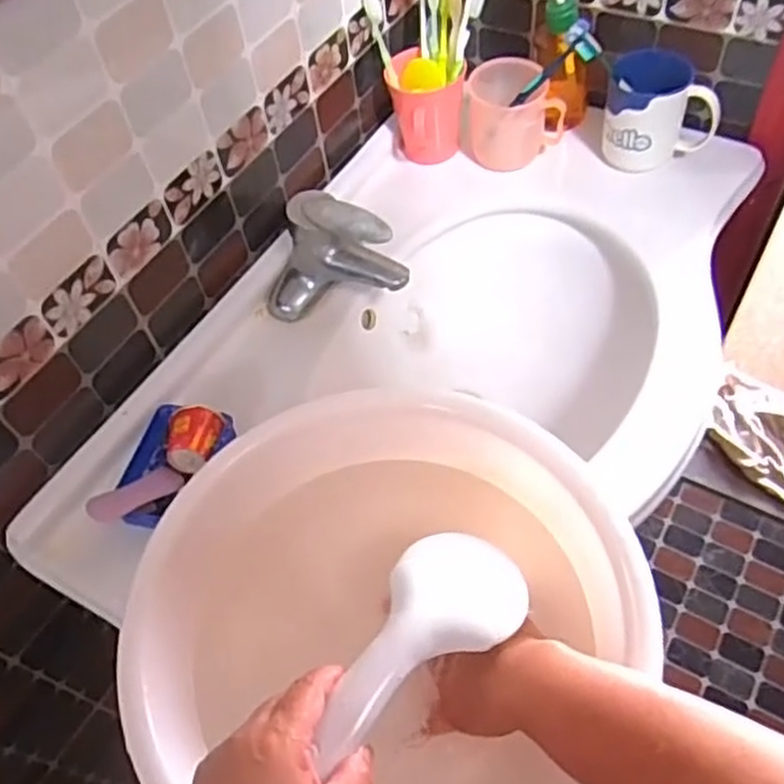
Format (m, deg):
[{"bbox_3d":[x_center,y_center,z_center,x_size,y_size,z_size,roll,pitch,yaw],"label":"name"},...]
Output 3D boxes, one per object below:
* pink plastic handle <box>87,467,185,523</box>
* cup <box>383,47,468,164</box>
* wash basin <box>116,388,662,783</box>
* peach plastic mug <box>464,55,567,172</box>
[{"bbox_3d":[-0.224,0.089,0.643,0.080,0.017,0.023,-23,56,-26],"label":"pink plastic handle"},{"bbox_3d":[0.042,-0.334,0.871,0.087,0.105,0.117,-2,55,4],"label":"cup"},{"bbox_3d":[0.000,0.175,0.498,0.326,0.121,0.296,-12,55,-3],"label":"wash basin"},{"bbox_3d":[0.142,-0.324,0.859,0.105,0.106,0.071,-2,55,4],"label":"peach plastic mug"}]

